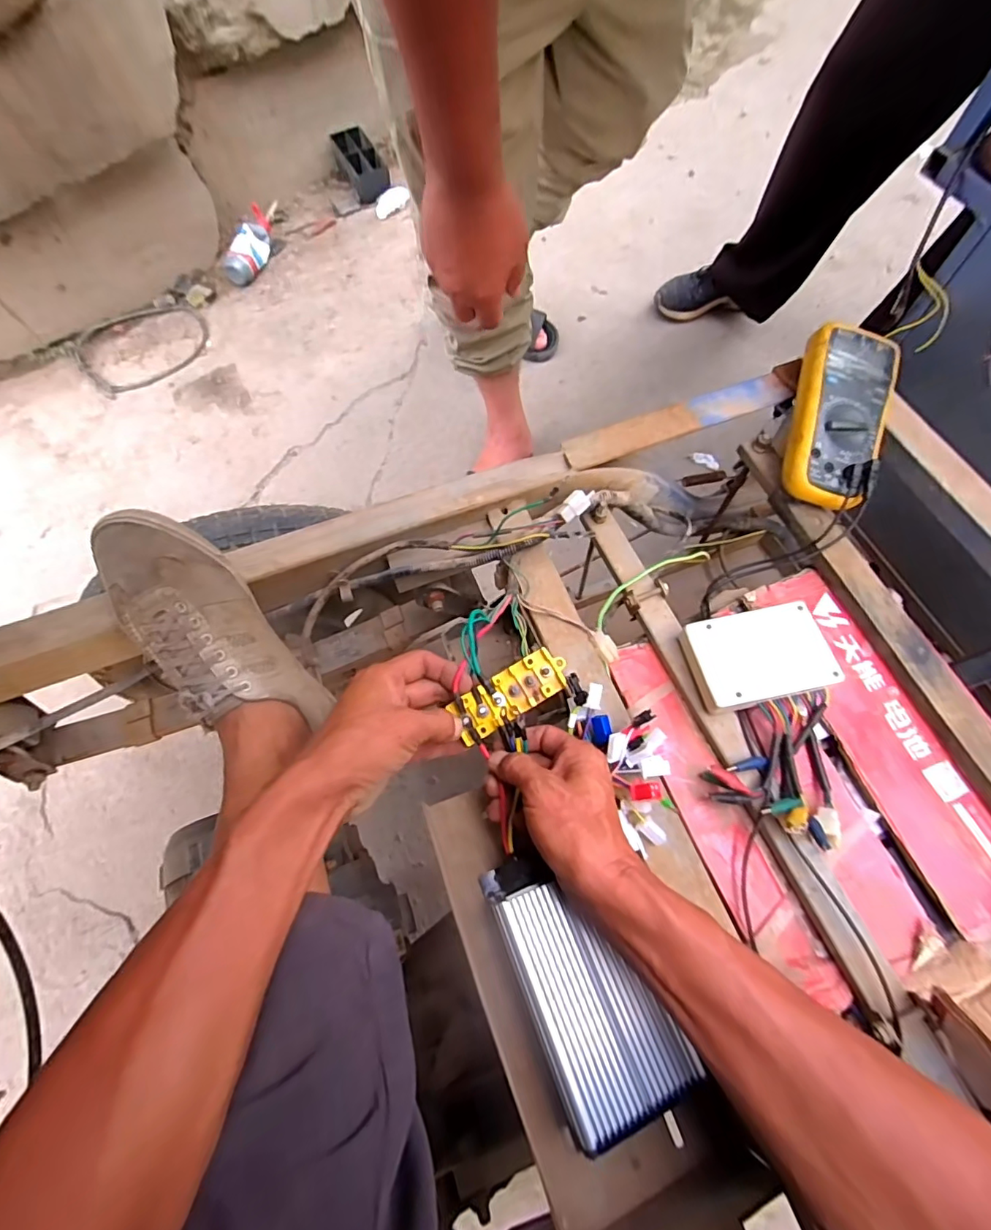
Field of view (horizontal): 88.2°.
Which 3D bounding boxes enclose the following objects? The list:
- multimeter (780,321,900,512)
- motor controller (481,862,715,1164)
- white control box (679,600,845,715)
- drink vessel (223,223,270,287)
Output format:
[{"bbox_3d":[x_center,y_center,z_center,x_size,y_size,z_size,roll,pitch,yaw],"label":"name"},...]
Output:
[{"bbox_3d":[0.337,-0.193,0.497,0.087,0.032,0.173,14,85,6],"label":"multimeter"},{"bbox_3d":[0.062,0.255,0.369,0.094,0.038,0.170,-26,72,-7],"label":"motor controller"},{"bbox_3d":[0.233,0.035,0.456,0.116,0.026,0.080,-13,71,-3],"label":"white control box"},{"bbox_3d":[-0.614,-0.891,1.267,0.061,0.070,0.139,15,72,7],"label":"drink vessel"}]

